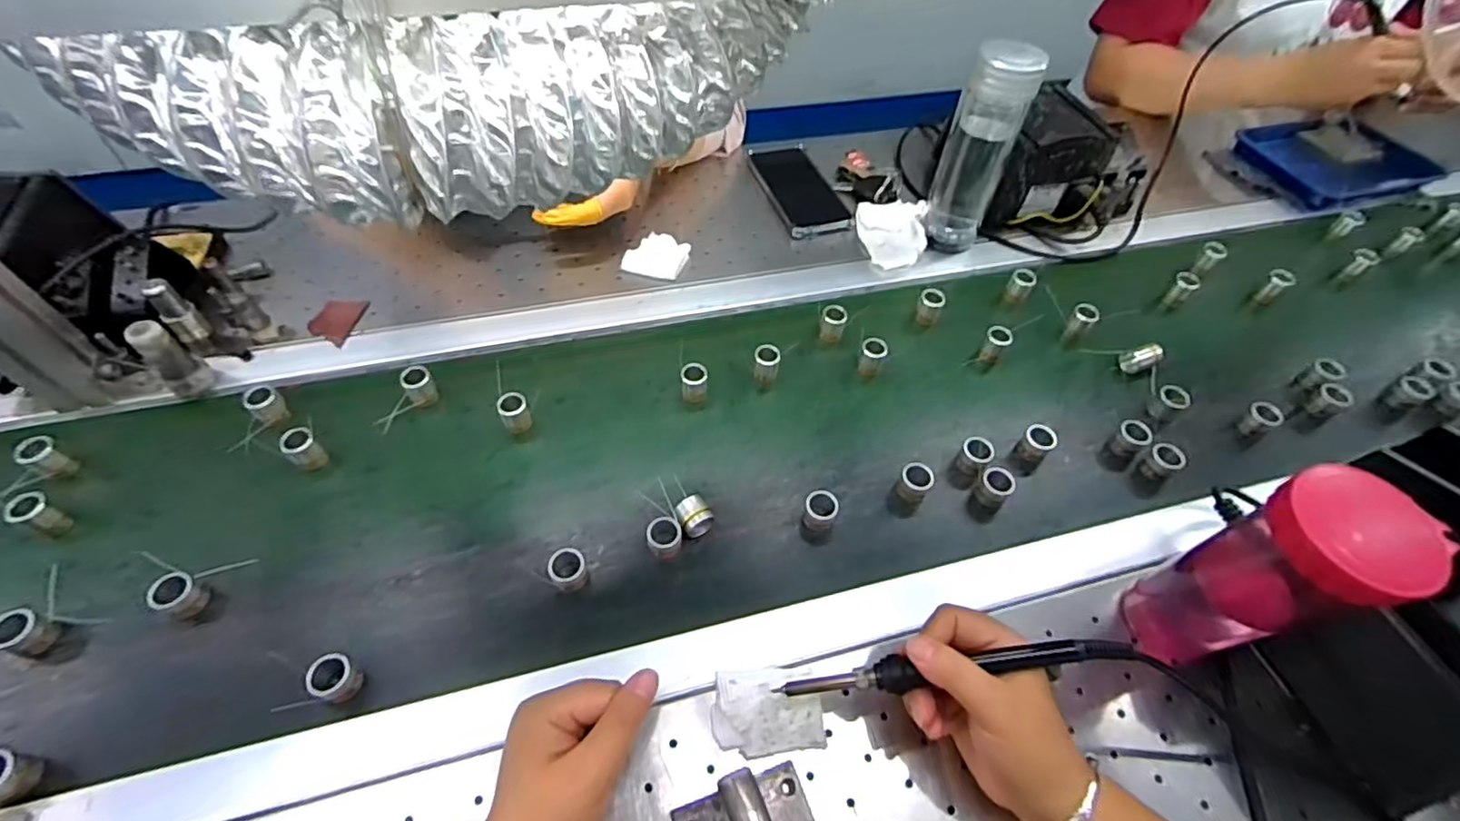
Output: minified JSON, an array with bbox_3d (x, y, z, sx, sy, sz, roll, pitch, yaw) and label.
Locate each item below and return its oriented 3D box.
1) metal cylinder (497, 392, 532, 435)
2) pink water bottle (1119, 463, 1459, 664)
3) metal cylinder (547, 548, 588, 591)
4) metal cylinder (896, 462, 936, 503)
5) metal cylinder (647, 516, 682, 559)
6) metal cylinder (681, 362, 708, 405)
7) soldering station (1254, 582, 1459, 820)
[{"bbox_3d":[-0.179,0.003,0.519,0.022,0.036,0.020,-22,58,-19],"label":"metal cylinder"},{"bbox_3d":[0.320,0.112,0.389,0.071,0.195,0.070,-19,57,-17],"label":"pink water bottle"},{"bbox_3d":[-0.117,0.116,0.448,0.025,0.029,0.023,2,54,-3],"label":"metal cylinder"},{"bbox_3d":[0.150,0.059,0.504,0.025,0.030,0.024,2,54,-3],"label":"metal cylinder"},{"bbox_3d":[-0.049,0.095,0.464,0.024,0.019,0.025,2,54,-3],"label":"metal cylinder"},{"bbox_3d":[-0.031,-0.023,0.546,0.023,0.032,0.022,-6,54,-8],"label":"metal cylinder"},{"bbox_3d":[0.429,0.167,0.373,0.077,0.124,0.106,-12,56,-12],"label":"soldering station"}]

